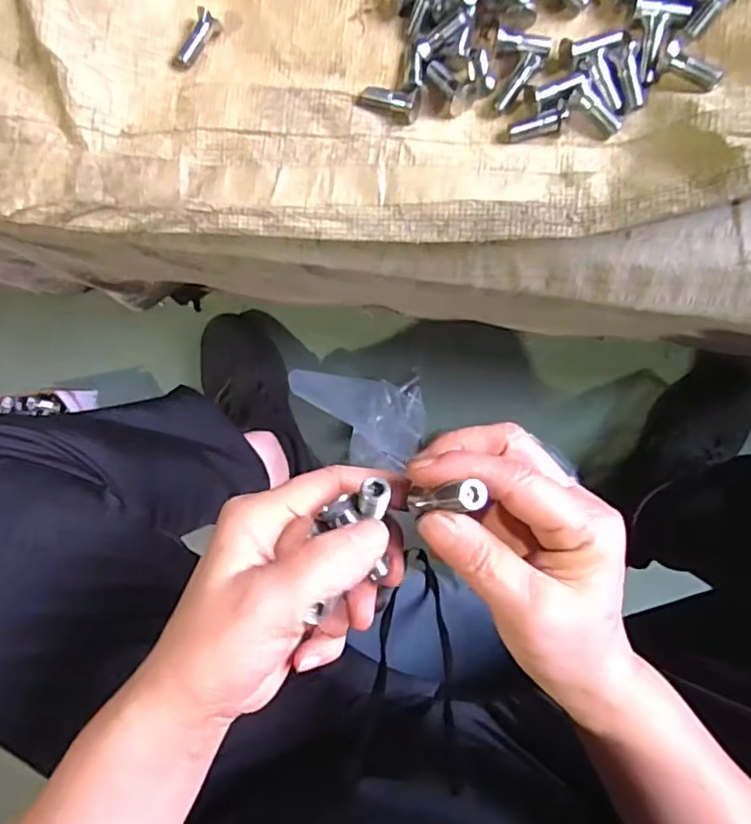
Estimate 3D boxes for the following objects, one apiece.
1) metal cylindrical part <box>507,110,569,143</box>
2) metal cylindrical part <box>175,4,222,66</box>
[{"bbox_3d":[0.098,-0.174,0.366,0.034,0.007,0.010,-11,89,6],"label":"metal cylindrical part"},{"bbox_3d":[-0.116,-0.242,0.394,0.013,0.012,0.035,35,94,5],"label":"metal cylindrical part"}]

